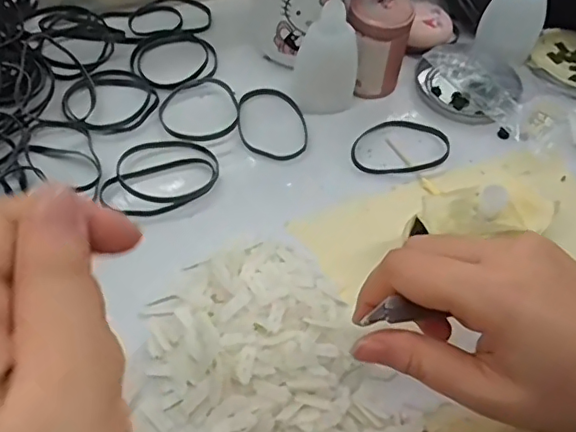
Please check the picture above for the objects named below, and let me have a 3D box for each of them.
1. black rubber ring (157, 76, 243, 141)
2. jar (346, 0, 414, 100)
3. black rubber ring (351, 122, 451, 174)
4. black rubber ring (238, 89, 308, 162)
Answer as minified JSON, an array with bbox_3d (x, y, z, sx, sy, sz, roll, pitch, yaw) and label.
[{"bbox_3d":[-0.062,-0.076,0.403,0.058,0.004,0.058,2,54,-2],"label":"black rubber ring"},{"bbox_3d":[0.062,-0.124,0.413,0.043,0.064,0.040,2,54,-2],"label":"jar"},{"bbox_3d":[0.079,-0.048,0.398,0.074,0.008,0.047,-8,55,-6],"label":"black rubber ring"},{"bbox_3d":[-0.012,-0.068,0.406,0.049,0.005,0.070,-9,55,-10],"label":"black rubber ring"}]

